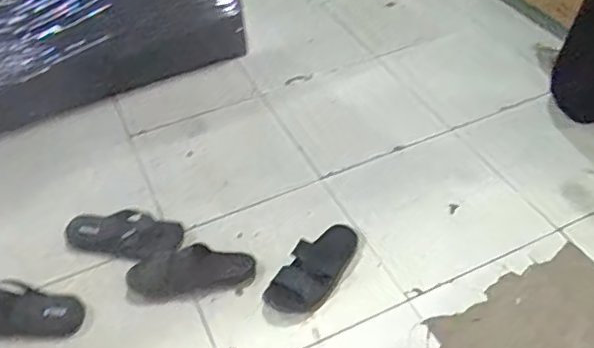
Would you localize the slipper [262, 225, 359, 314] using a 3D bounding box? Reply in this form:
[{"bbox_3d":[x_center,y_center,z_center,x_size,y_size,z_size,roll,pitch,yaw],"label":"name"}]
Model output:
[{"bbox_3d":[0.047,0.193,1.231,0.106,0.087,0.265,27,54,26],"label":"slipper"}]

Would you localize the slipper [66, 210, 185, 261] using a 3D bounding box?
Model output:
[{"bbox_3d":[-0.408,0.143,1.332,0.290,0.043,0.124,5,47,8],"label":"slipper"}]

